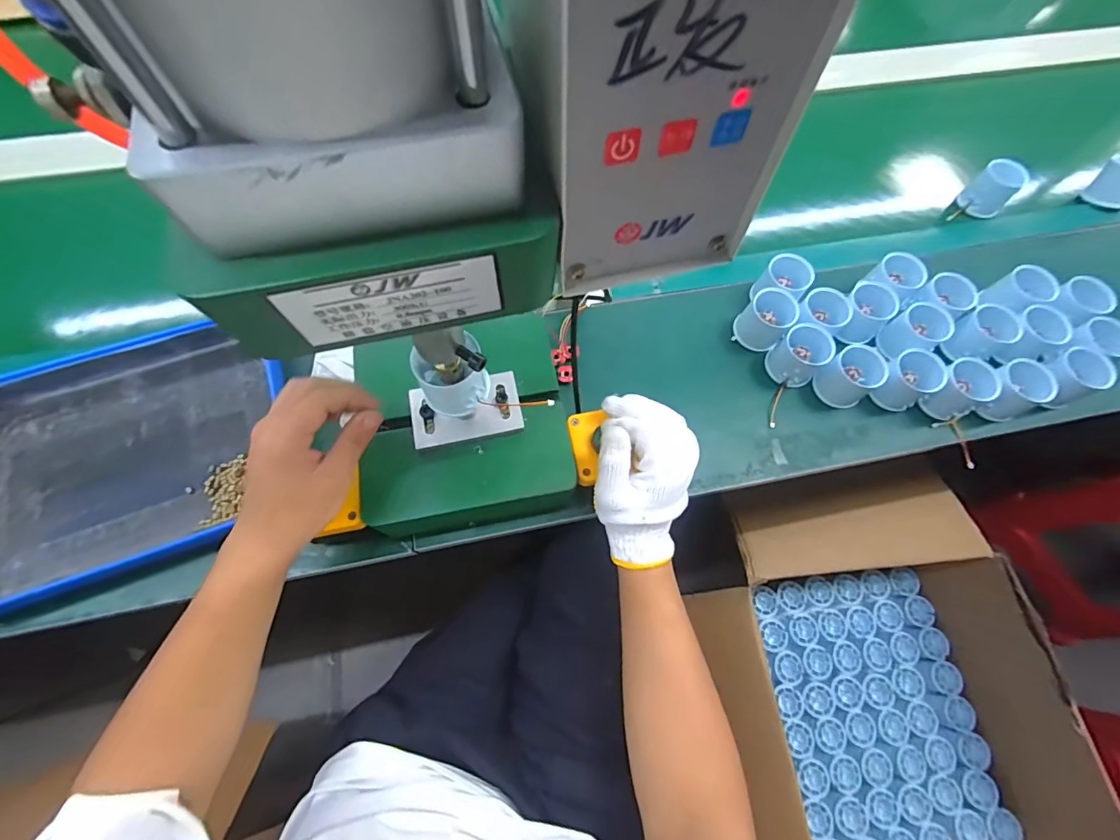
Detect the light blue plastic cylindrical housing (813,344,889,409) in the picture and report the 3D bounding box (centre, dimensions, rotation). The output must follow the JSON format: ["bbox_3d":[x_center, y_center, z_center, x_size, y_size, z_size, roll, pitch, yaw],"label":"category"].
[{"bbox_3d":[0.318,-0.045,0.517,0.053,0.054,0.050,1,68,-2],"label":"light blue plastic cylindrical housing"}]

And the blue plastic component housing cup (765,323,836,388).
[{"bbox_3d":[0.267,-0.071,0.526,0.052,0.054,0.051,1,68,-2],"label":"blue plastic component housing cup"}]

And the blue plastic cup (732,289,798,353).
[{"bbox_3d":[0.236,-0.114,0.542,0.051,0.053,0.054,1,68,-2],"label":"blue plastic cup"}]

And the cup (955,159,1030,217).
[{"bbox_3d":[0.602,-0.321,0.653,0.051,0.049,0.057,40,72,14],"label":"cup"}]

